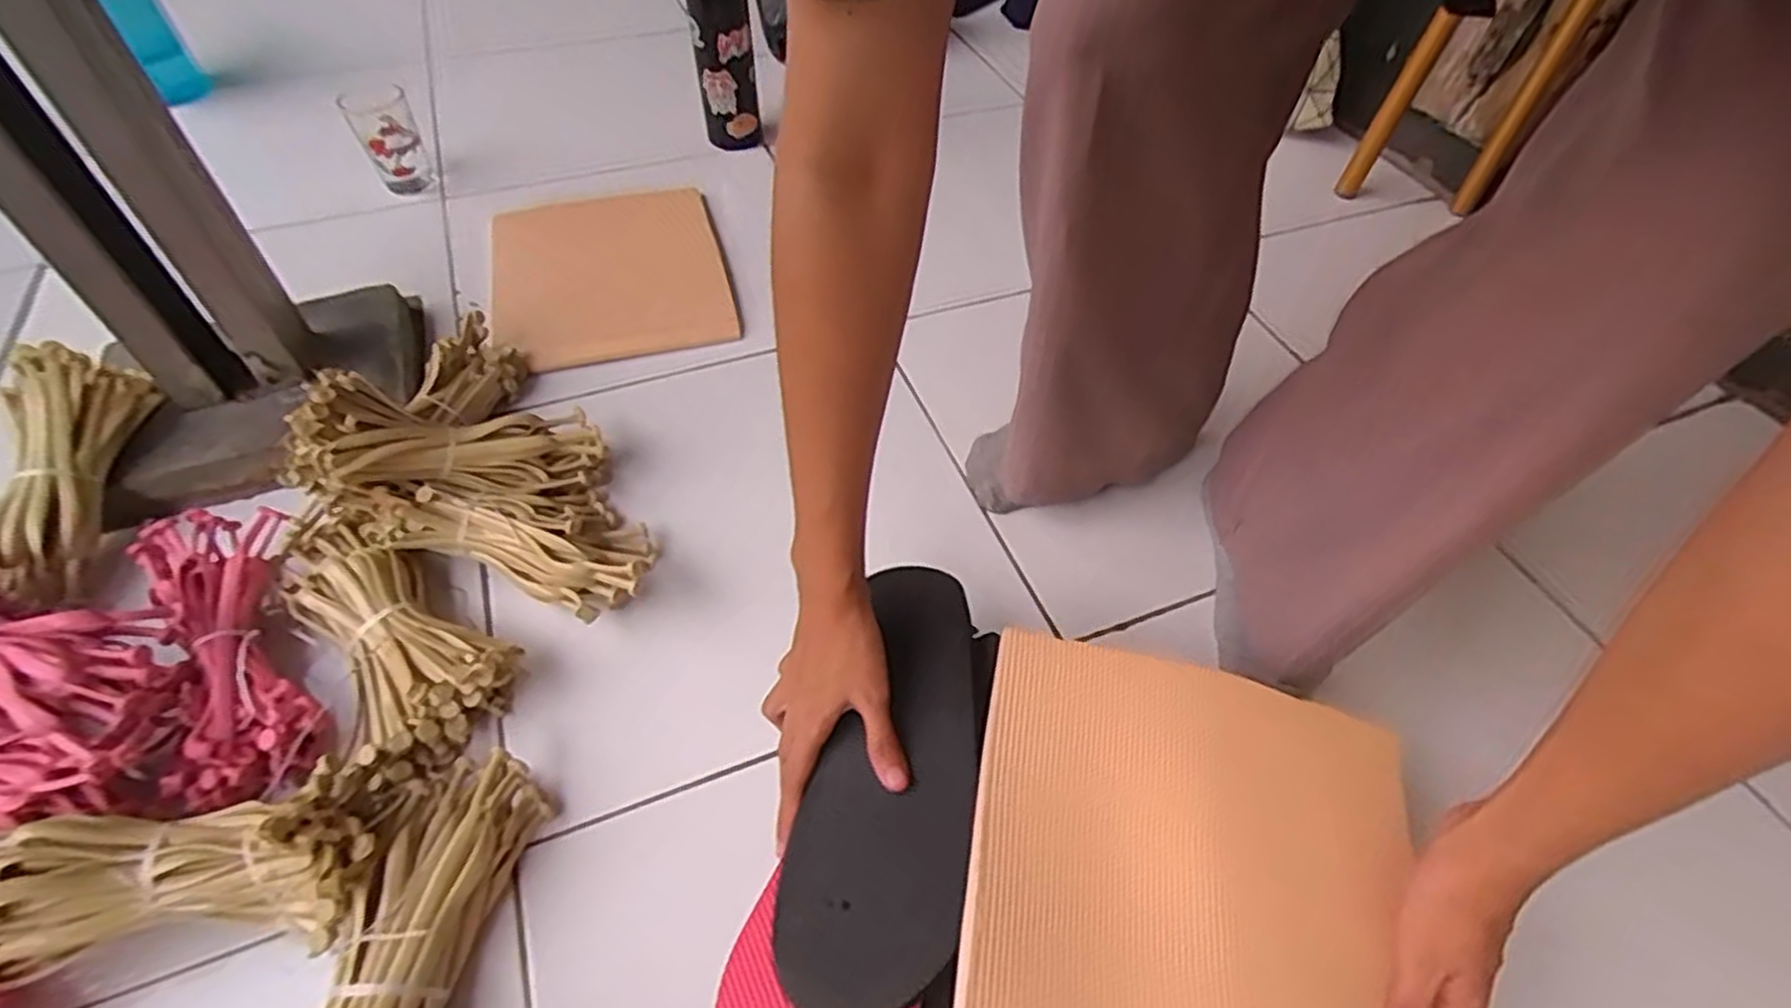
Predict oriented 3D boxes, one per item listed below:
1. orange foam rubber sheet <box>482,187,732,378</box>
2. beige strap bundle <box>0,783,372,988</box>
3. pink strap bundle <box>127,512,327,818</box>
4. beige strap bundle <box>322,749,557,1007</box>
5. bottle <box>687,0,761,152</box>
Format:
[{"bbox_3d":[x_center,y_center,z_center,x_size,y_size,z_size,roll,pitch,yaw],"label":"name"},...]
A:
[{"bbox_3d":[-0.310,-0.254,0.848,0.238,0.019,0.273,-12,54,-13],"label":"orange foam rubber sheet"},{"bbox_3d":[-0.403,0.202,0.418,0.208,0.040,0.082,-5,52,-7],"label":"beige strap bundle"},{"bbox_3d":[-0.447,0.097,0.521,0.091,0.052,0.211,-21,56,-18],"label":"pink strap bundle"},{"bbox_3d":[-0.268,0.263,0.426,0.108,0.048,0.247,11,52,6],"label":"beige strap bundle"},{"bbox_3d":[-0.207,-0.546,0.951,0.069,0.212,0.057,-5,52,-7],"label":"bottle"}]

